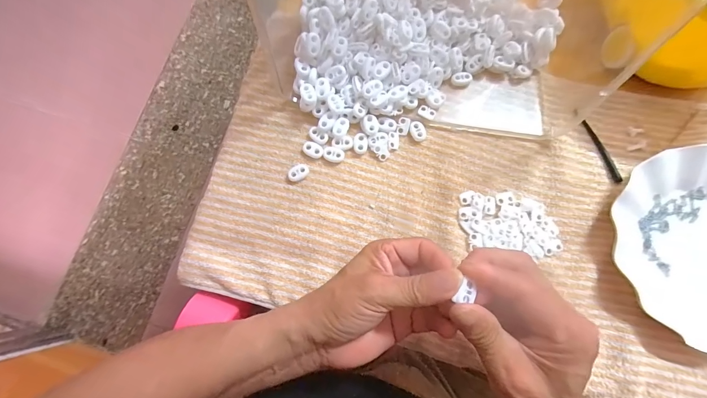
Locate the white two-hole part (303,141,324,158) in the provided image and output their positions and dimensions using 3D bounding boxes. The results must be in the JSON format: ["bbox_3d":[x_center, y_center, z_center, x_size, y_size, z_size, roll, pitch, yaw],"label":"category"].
[{"bbox_3d":[-0.042,-0.052,0.342,0.021,0.004,0.016,31,80,7],"label":"white two-hole part"}]

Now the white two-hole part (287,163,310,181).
[{"bbox_3d":[-0.058,-0.028,0.338,0.023,0.005,0.015,-32,80,-6],"label":"white two-hole part"}]

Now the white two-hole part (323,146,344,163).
[{"bbox_3d":[-0.021,-0.047,0.342,0.022,0.004,0.015,16,79,4],"label":"white two-hole part"}]

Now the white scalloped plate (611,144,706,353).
[{"bbox_3d":[0.345,0.043,0.308,0.167,0.026,0.180,0,78,1],"label":"white scalloped plate"}]

